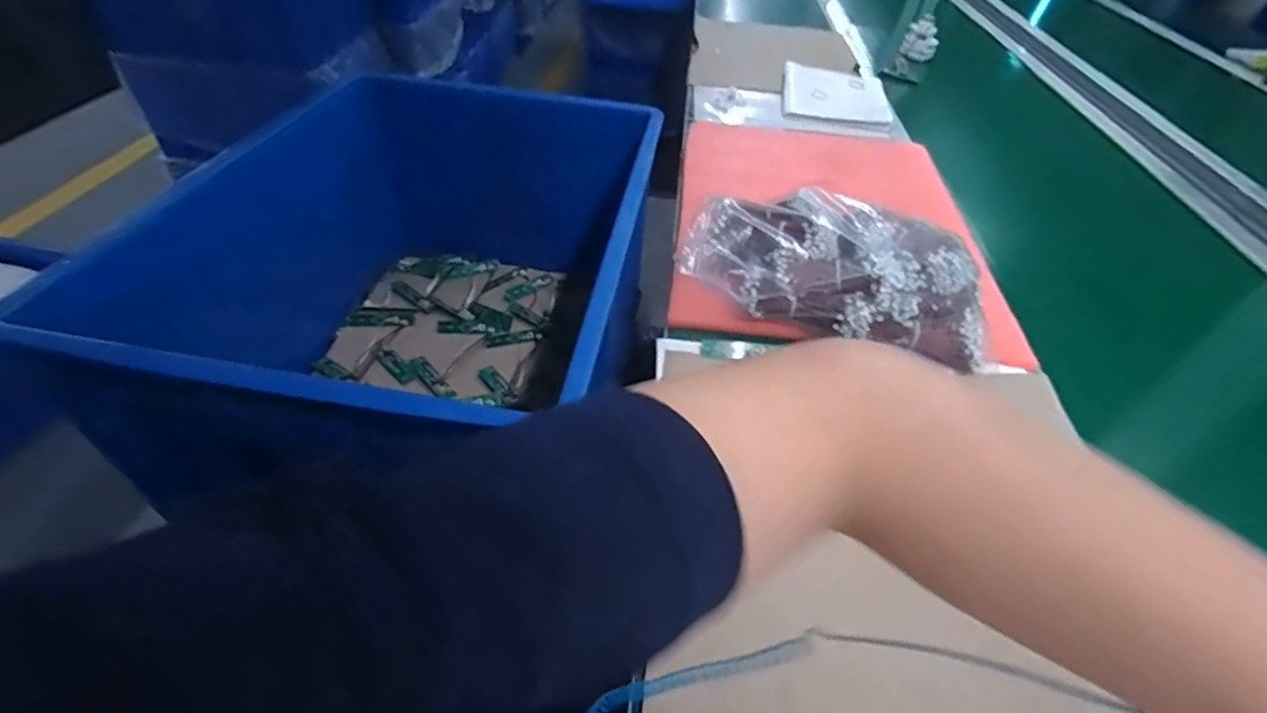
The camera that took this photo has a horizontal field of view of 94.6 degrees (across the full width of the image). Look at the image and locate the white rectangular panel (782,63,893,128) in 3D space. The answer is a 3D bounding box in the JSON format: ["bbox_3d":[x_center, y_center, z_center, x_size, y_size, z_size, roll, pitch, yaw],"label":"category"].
[{"bbox_3d":[0.388,-0.506,1.126,0.198,0.021,0.239,12,44,6],"label":"white rectangular panel"}]

